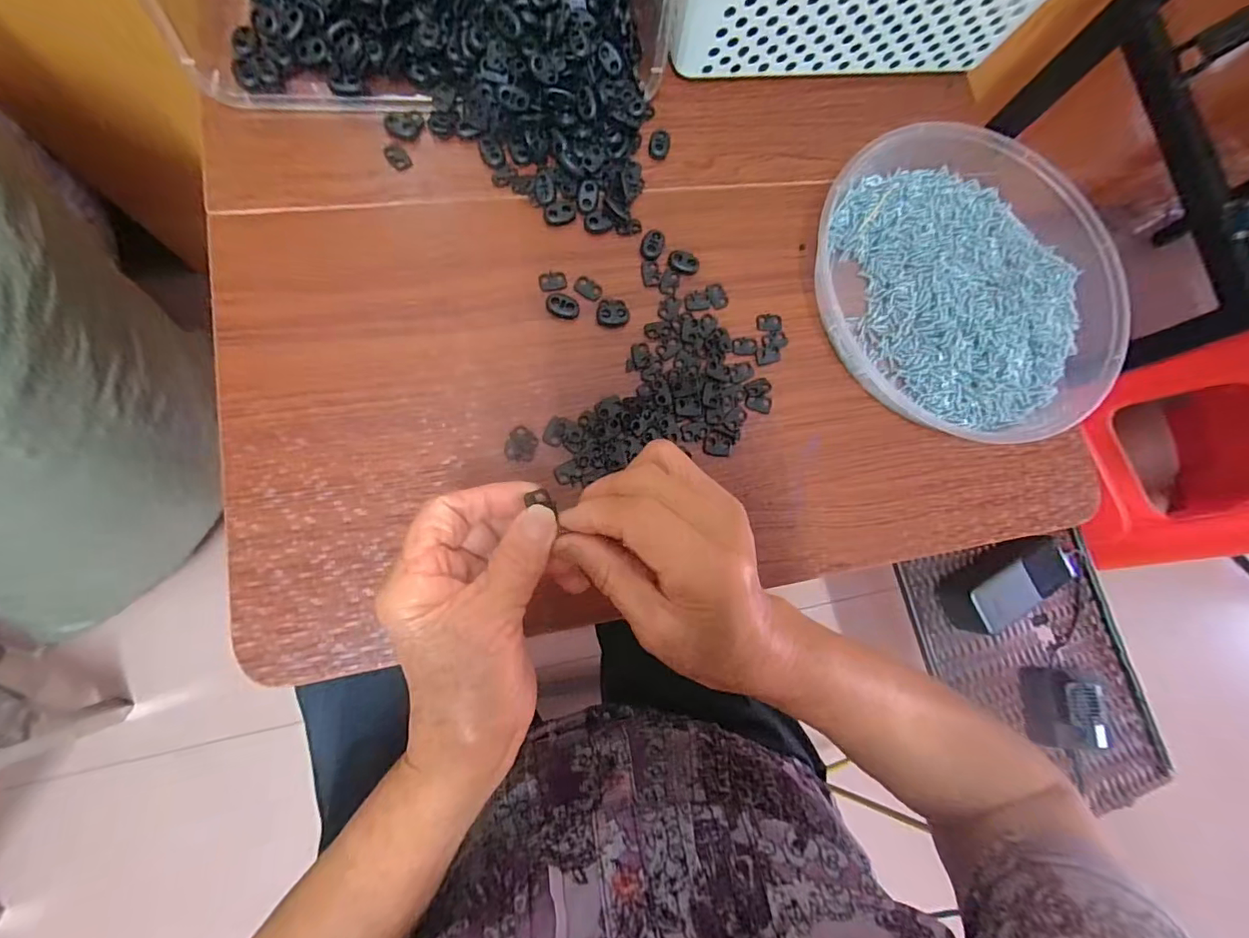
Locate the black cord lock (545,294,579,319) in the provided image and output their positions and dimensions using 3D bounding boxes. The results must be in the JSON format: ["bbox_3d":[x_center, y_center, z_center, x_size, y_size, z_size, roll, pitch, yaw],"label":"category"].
[{"bbox_3d":[-0.041,-0.108,0.350,0.022,0.006,0.014,23,78,-5],"label":"black cord lock"}]

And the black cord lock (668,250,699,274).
[{"bbox_3d":[0.042,-0.144,0.368,0.022,0.004,0.015,6,80,-8],"label":"black cord lock"}]

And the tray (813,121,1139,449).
[{"bbox_3d":[0.256,-0.141,0.378,0.212,0.032,0.227,-40,91,-10],"label":"tray"}]

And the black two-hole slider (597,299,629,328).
[{"bbox_3d":[-0.008,-0.105,0.354,0.021,0.004,0.019,-1,81,-10],"label":"black two-hole slider"}]

